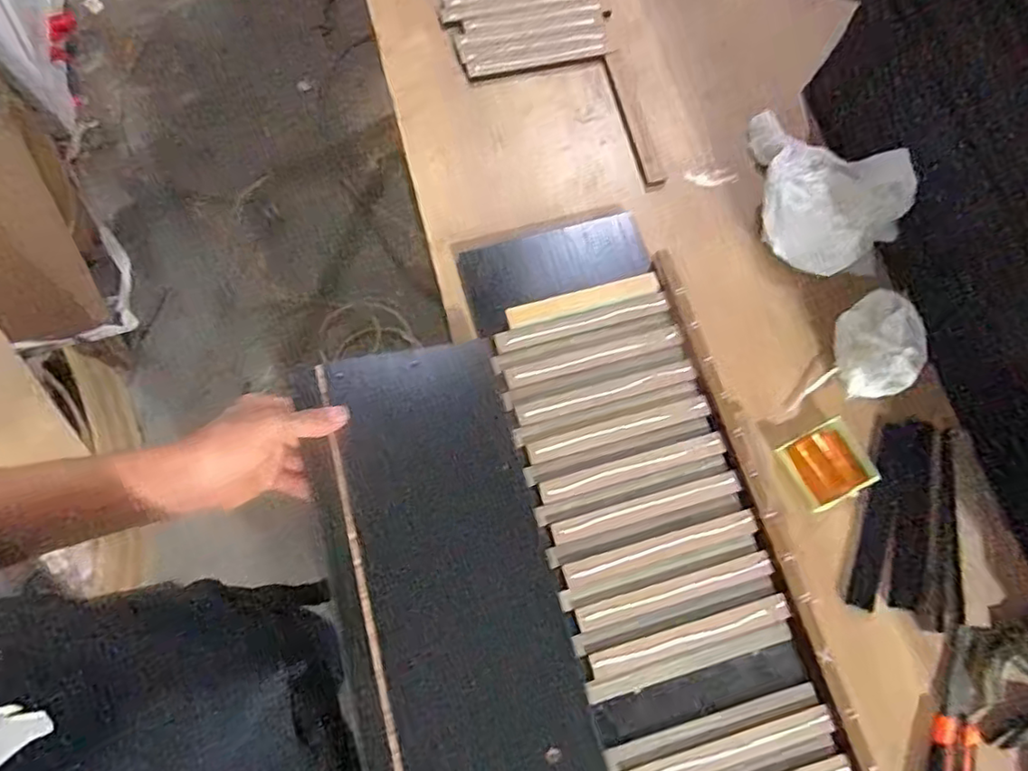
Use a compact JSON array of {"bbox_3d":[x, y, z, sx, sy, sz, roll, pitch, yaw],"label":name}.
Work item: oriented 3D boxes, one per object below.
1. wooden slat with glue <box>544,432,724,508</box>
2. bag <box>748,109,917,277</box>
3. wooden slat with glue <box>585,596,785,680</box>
[{"bbox_3d":[0.108,0.075,0.548,0.170,0.009,0.020,-16,74,-5],"label":"wooden slat with glue"},{"bbox_3d":[0.298,-0.197,0.612,0.187,0.072,0.131,40,77,11],"label":"bag"},{"bbox_3d":[0.147,0.209,0.505,0.171,0.008,0.020,-15,74,-5],"label":"wooden slat with glue"}]

